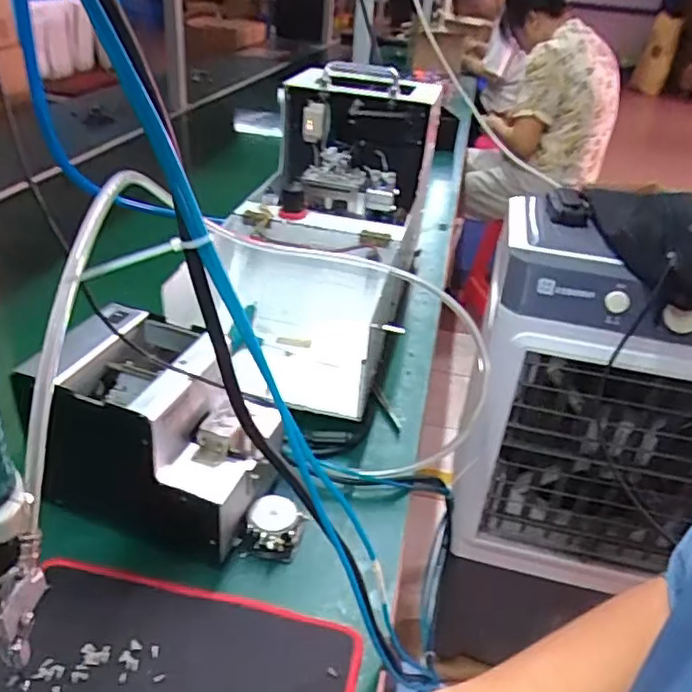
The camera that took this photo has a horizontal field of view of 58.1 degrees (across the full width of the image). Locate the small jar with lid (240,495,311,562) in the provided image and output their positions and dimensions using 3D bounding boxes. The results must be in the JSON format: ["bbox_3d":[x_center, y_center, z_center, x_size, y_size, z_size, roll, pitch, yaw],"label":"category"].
[{"bbox_3d":[-0.062,0.158,0.541,0.049,0.035,0.041,6,32,1],"label":"small jar with lid"}]

